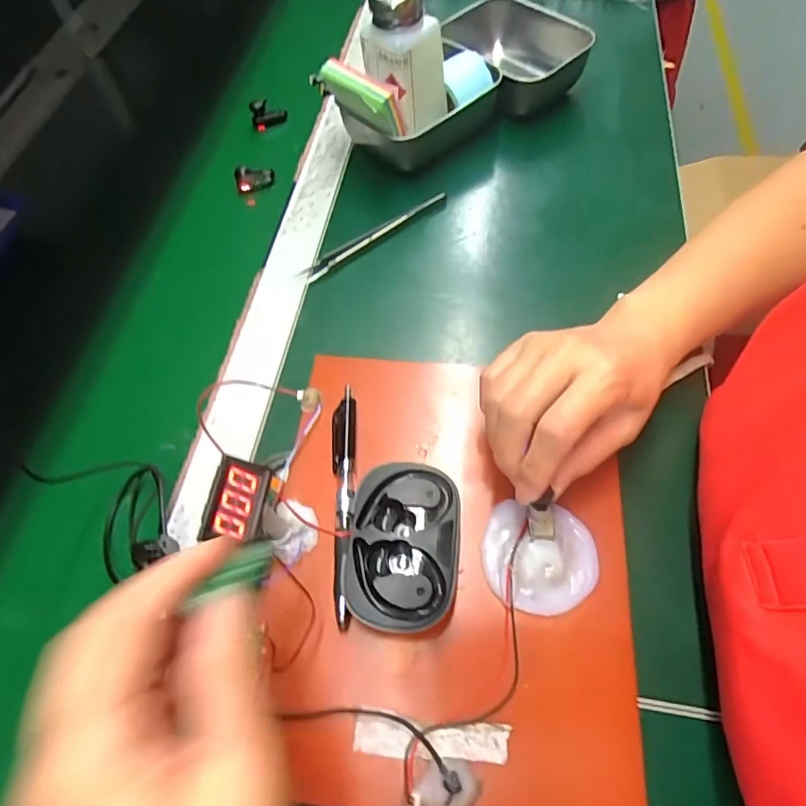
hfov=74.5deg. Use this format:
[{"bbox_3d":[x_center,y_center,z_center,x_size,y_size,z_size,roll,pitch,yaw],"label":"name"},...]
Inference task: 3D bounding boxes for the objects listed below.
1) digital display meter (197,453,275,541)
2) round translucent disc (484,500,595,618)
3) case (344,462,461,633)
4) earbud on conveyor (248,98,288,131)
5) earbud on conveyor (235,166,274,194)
[{"bbox_3d":[-0.088,0.054,0.280,0.029,0.014,0.047,19,55,-23],"label":"digital display meter"},{"bbox_3d":[0.078,0.082,0.295,0.057,0.016,0.063,-22,61,-9],"label":"round translucent disc"},{"bbox_3d":[0.001,0.079,0.292,0.057,0.028,0.087,1,60,5],"label":"case"},{"bbox_3d":[-0.135,-0.289,0.533,0.036,0.029,0.011,3,60,6],"label":"earbud on conveyor"},{"bbox_3d":[-0.138,-0.209,0.492,0.036,0.015,0.022,-15,60,-4],"label":"earbud on conveyor"}]

